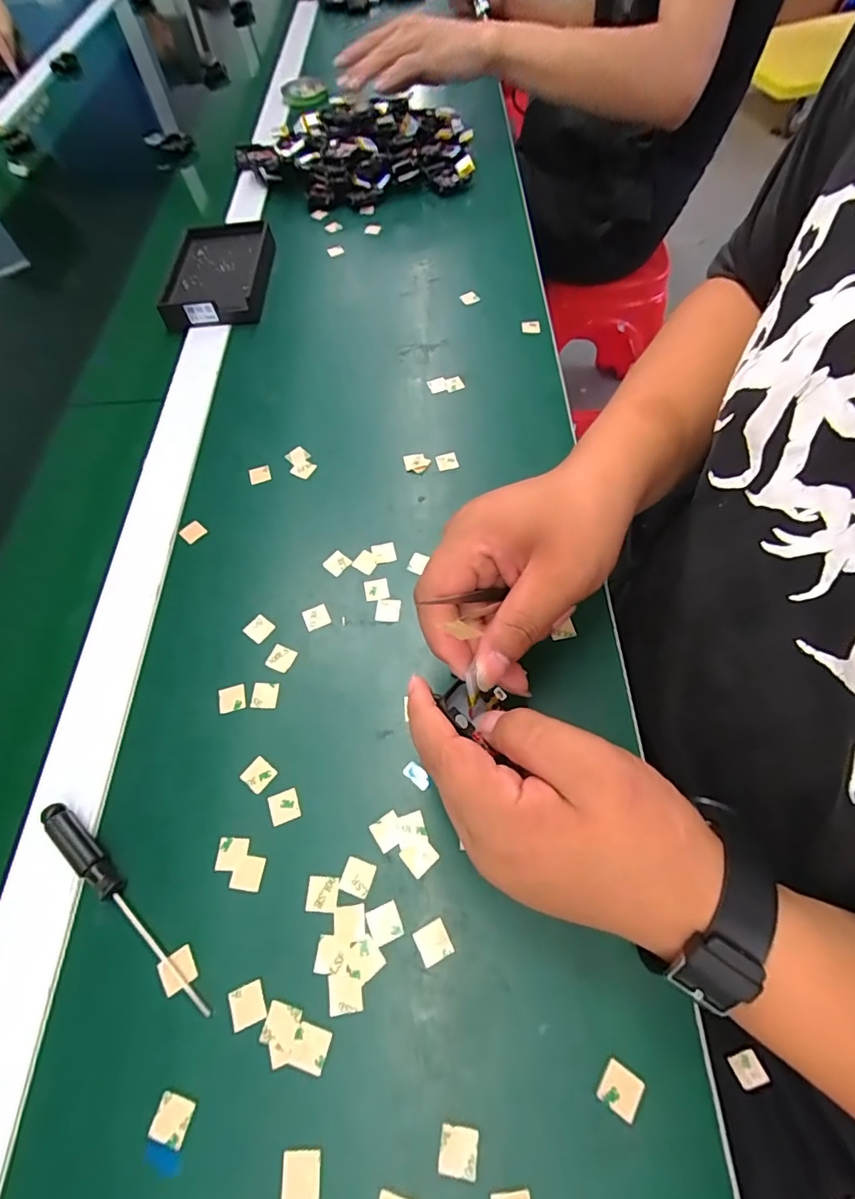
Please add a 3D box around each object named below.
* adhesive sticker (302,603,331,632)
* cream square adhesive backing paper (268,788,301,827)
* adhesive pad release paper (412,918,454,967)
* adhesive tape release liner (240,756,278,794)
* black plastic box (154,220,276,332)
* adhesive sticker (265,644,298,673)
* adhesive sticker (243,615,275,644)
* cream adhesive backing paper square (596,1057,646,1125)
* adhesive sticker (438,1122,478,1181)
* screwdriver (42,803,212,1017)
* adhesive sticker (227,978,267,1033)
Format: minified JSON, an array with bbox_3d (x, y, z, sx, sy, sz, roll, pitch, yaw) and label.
[{"bbox_3d":[-0.072,0.011,0.329,0.016,0.004,0.016,-24,65,-9],"label":"adhesive sticker"},{"bbox_3d":[-0.078,0.113,0.275,0.016,0.004,0.016,-18,62,-8],"label":"cream square adhesive backing paper"},{"bbox_3d":[0.003,0.164,0.242,0.015,0.004,0.015,-25,59,-10],"label":"adhesive pad release paper"},{"bbox_3d":[-0.095,0.098,0.284,0.016,0.004,0.015,31,65,19],"label":"adhesive tape release liner"},{"bbox_3d":[-0.206,-0.325,0.502,0.093,0.022,0.138,-2,62,2],"label":"black plastic box"},{"bbox_3d":[-0.091,0.037,0.316,0.016,0.004,0.015,23,66,10],"label":"adhesive sticker"},{"bbox_3d":[-0.108,0.019,0.326,0.016,0.004,0.016,33,67,13],"label":"adhesive sticker"},{"bbox_3d":[0.081,0.207,0.214,0.015,0.004,0.016,29,67,17],"label":"cream adhesive backing paper square"},{"bbox_3d":[0.013,0.226,0.208,0.015,0.004,0.015,5,58,6],"label":"adhesive sticker"},{"bbox_3d":[-0.150,0.149,0.250,0.130,0.014,0.014,35,69,20],"label":"screwdriver"},{"bbox_3d":[-0.084,0.188,0.235,0.015,0.004,0.015,-21,58,-12],"label":"adhesive sticker"}]

